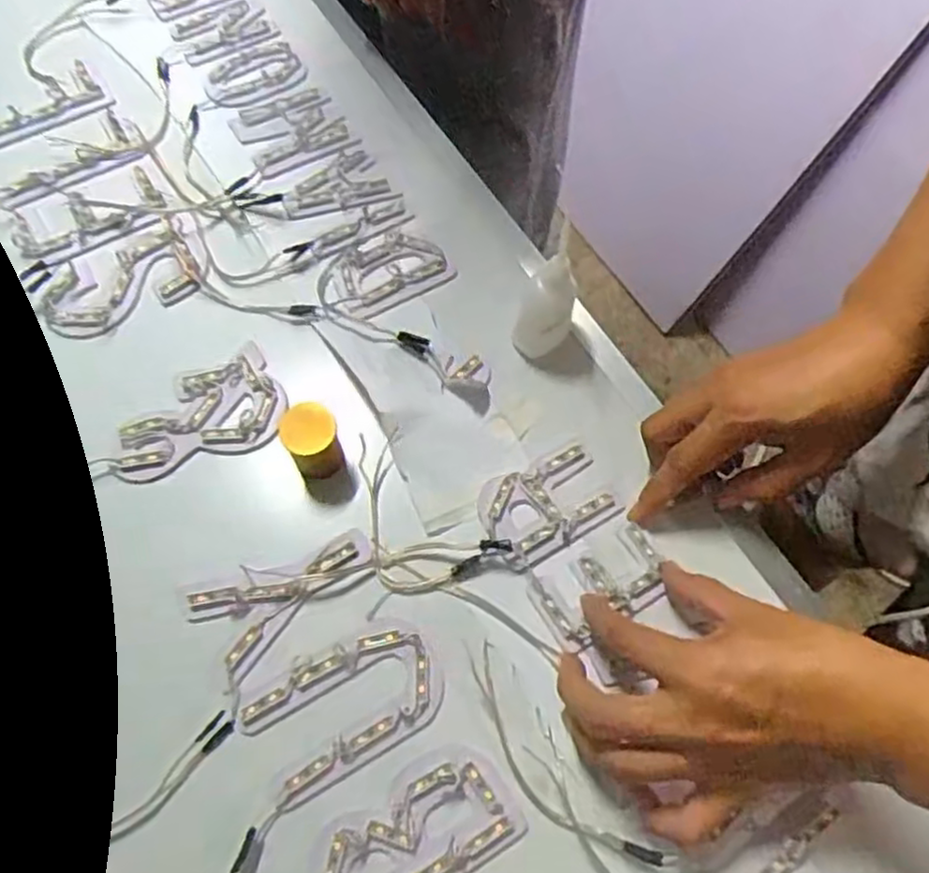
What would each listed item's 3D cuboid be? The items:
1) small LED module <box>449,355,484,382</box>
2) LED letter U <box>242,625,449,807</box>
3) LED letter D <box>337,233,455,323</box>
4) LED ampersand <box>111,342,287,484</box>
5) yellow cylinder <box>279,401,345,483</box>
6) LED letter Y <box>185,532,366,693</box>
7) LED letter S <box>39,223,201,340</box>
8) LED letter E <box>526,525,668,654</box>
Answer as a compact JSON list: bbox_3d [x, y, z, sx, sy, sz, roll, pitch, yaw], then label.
[{"bbox_3d":[0.001,-0.044,0.480,0.010,0.006,0.025,41,72,16],"label":"small LED module"},{"bbox_3d":[-0.064,0.146,0.393,0.105,0.004,0.063,-25,69,-11],"label":"LED letter U"},{"bbox_3d":[-0.056,-0.119,0.510,0.082,0.006,0.059,-31,70,-13],"label":"LED letter D"},{"bbox_3d":[-0.172,-0.011,0.461,0.109,0.009,0.066,-25,69,-11],"label":"LED ampersand"},{"bbox_3d":[-0.091,0.003,0.435,0.030,0.045,0.029,-13,67,-6],"label":"yellow cylinder"},{"bbox_3d":[-0.104,0.088,0.416,0.105,0.006,0.056,-29,70,-13],"label":"LED letter Y"},{"bbox_3d":[-0.242,-0.108,0.503,0.105,0.015,0.060,-31,70,-13],"label":"LED letter S"},{"bbox_3d":[0.079,0.087,0.419,0.076,0.011,0.045,-26,69,-12],"label":"LED letter E"}]

